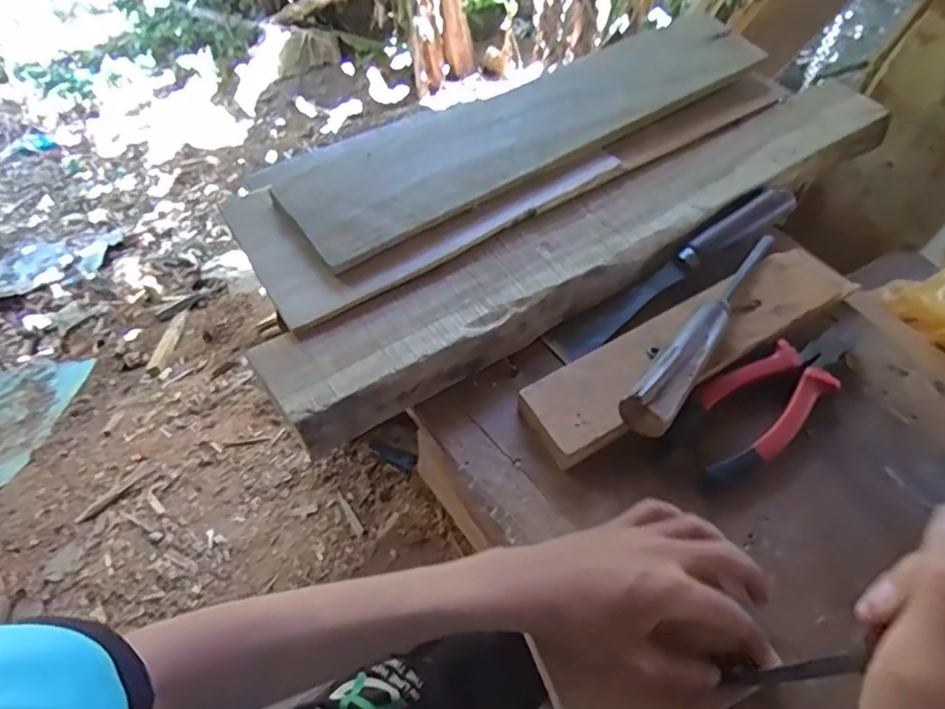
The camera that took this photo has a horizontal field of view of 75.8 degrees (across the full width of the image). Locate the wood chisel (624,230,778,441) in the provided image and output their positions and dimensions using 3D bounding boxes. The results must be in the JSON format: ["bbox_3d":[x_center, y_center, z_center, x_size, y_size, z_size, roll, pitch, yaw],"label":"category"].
[{"bbox_3d":[0.178,-0.025,0.439,0.031,0.030,0.224,35,62,20],"label":"wood chisel"}]

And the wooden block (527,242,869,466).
[{"bbox_3d":[0.171,-0.015,0.453,0.301,0.029,0.065,-29,62,-19],"label":"wooden block"}]

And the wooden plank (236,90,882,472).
[{"bbox_3d":[0.126,-0.108,0.514,0.619,0.034,0.083,-30,62,-19],"label":"wooden plank"}]

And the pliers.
[{"bbox_3d":[0.222,0.025,0.442,0.190,0.023,0.063,-32,63,-20],"label":"pliers"}]

